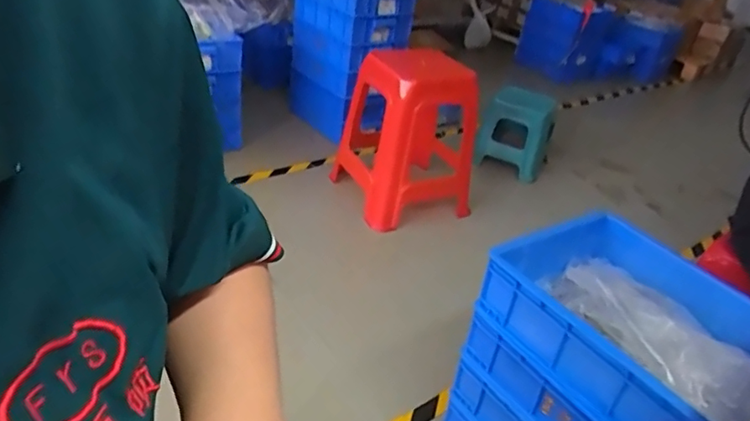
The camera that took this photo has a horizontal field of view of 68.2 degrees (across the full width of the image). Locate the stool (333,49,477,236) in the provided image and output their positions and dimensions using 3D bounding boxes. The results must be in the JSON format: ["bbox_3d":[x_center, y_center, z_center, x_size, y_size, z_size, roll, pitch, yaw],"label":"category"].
[{"bbox_3d":[0.090,-0.275,1.854,0.423,0.517,0.440,-9,36,-26],"label":"stool"}]

